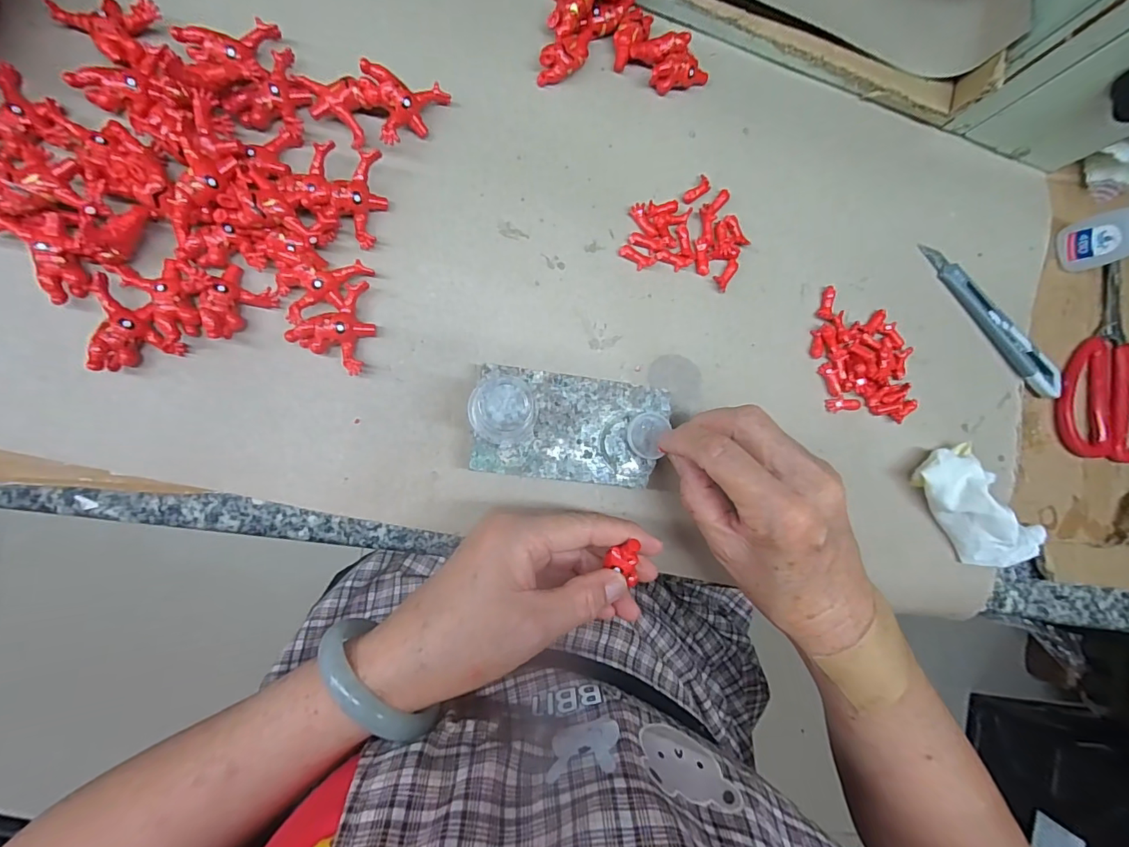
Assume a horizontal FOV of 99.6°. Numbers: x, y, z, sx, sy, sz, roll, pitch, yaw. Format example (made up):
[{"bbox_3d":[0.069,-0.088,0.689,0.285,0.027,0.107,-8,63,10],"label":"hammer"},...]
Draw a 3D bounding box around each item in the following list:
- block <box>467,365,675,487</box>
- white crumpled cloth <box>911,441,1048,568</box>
[{"bbox_3d":[0.003,0.003,0.282,0.107,0.020,0.059,7,87,-10],"label":"block"},{"bbox_3d":[0.278,0.057,0.314,0.054,0.039,0.106,-44,96,-9],"label":"white crumpled cloth"}]

